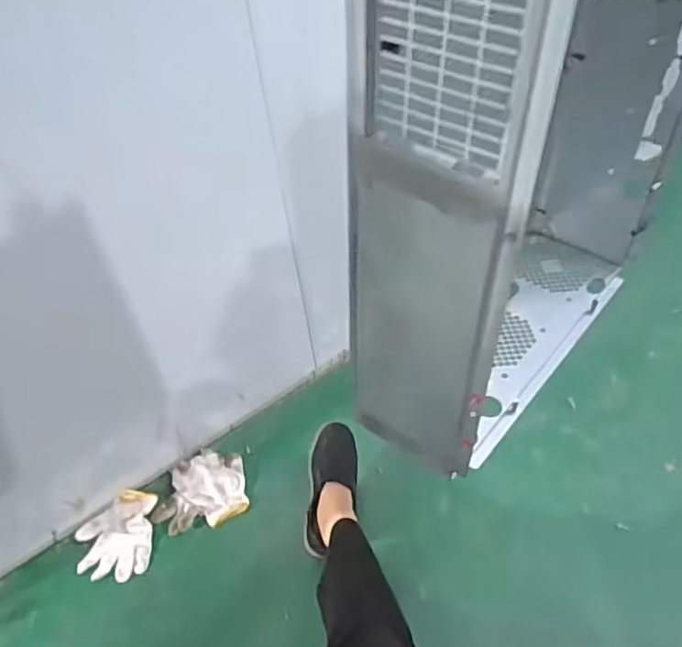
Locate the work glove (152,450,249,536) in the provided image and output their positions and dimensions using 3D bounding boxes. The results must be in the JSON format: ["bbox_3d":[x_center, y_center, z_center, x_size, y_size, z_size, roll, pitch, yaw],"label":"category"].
[{"bbox_3d":[-0.278,0.325,1.239,0.172,0.031,0.155,-13,42,-6],"label":"work glove"}]

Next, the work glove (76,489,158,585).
[{"bbox_3d":[-0.427,0.397,1.182,0.140,0.020,0.168,-6,42,2],"label":"work glove"}]

